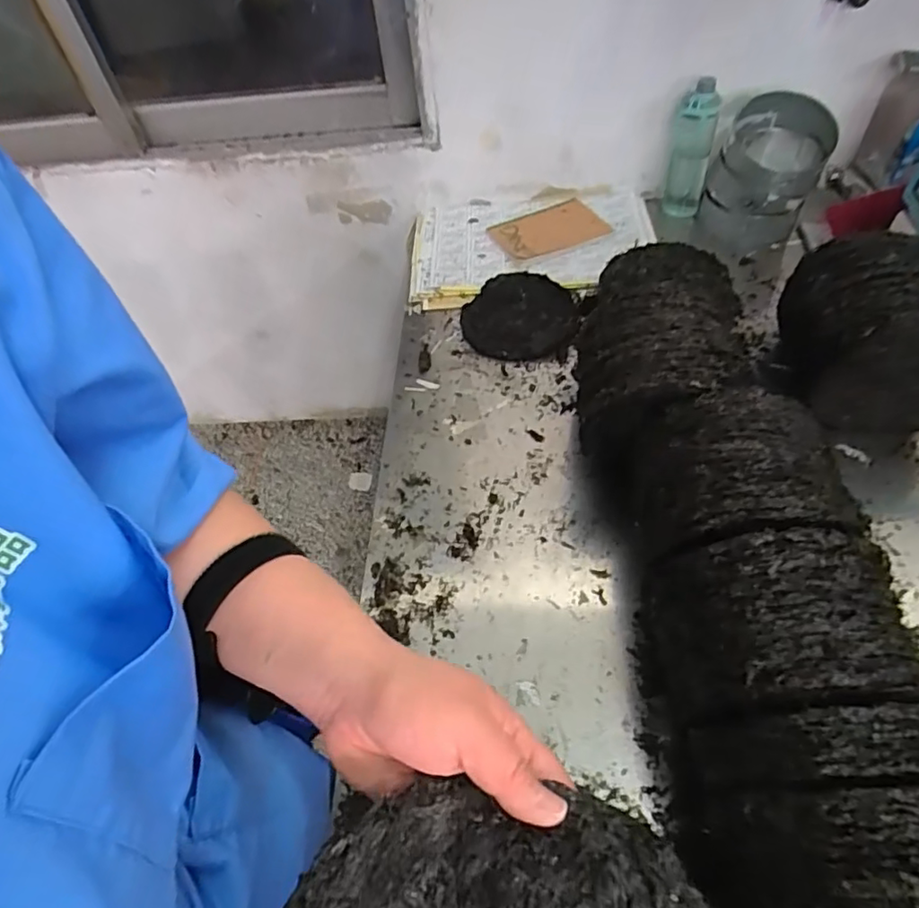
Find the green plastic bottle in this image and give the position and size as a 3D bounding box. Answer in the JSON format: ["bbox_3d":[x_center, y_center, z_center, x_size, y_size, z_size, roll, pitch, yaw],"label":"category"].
[{"bbox_3d":[0.448,-0.579,1.128,0.072,0.233,0.072,15,55,16],"label":"green plastic bottle"}]

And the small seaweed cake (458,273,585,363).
[{"bbox_3d":[0.103,-0.236,0.991,0.192,0.032,0.193,-1,52,5],"label":"small seaweed cake"}]

